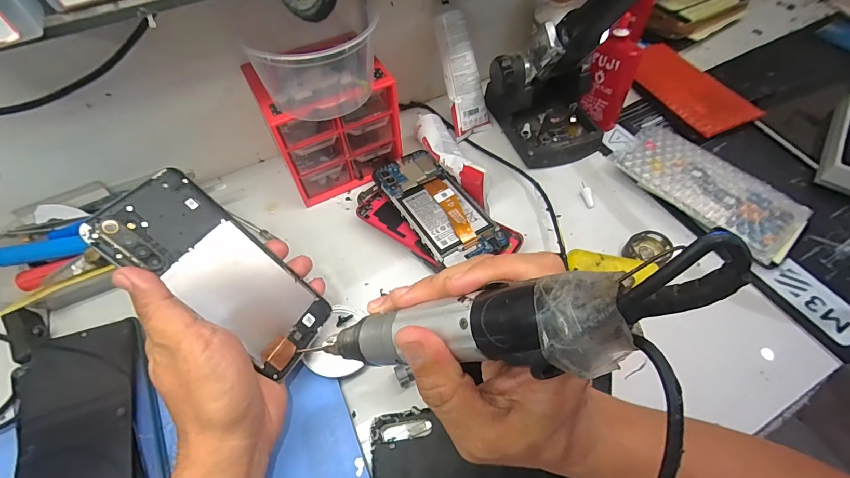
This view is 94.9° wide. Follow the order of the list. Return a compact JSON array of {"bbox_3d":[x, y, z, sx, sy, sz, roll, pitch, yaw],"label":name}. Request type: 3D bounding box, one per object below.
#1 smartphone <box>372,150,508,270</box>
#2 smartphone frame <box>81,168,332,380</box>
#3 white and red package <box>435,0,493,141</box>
[{"bbox_3d":[0.011,-0.038,0.413,0.072,0.009,0.160,-28,57,-17],"label":"smartphone"},{"bbox_3d":[-0.142,0.024,0.279,0.155,0.004,0.069,46,51,-19],"label":"smartphone frame"},{"bbox_3d":[0.047,-0.197,0.473,0.053,0.148,0.031,-29,29,-19],"label":"white and red package"}]

